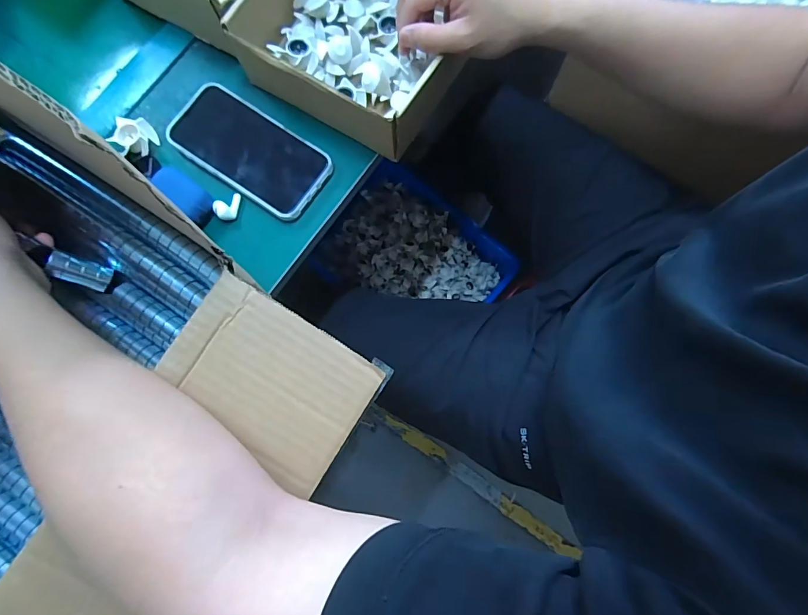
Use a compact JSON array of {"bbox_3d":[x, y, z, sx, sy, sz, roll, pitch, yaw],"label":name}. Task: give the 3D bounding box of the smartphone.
[{"bbox_3d":[-0.160,-0.165,0.426,0.169,0.010,0.083,34,81,7],"label":"smartphone"}]

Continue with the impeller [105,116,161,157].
[{"bbox_3d":[-0.284,-0.180,0.435,0.046,0.014,0.042,0,78,1],"label":"impeller"}]

